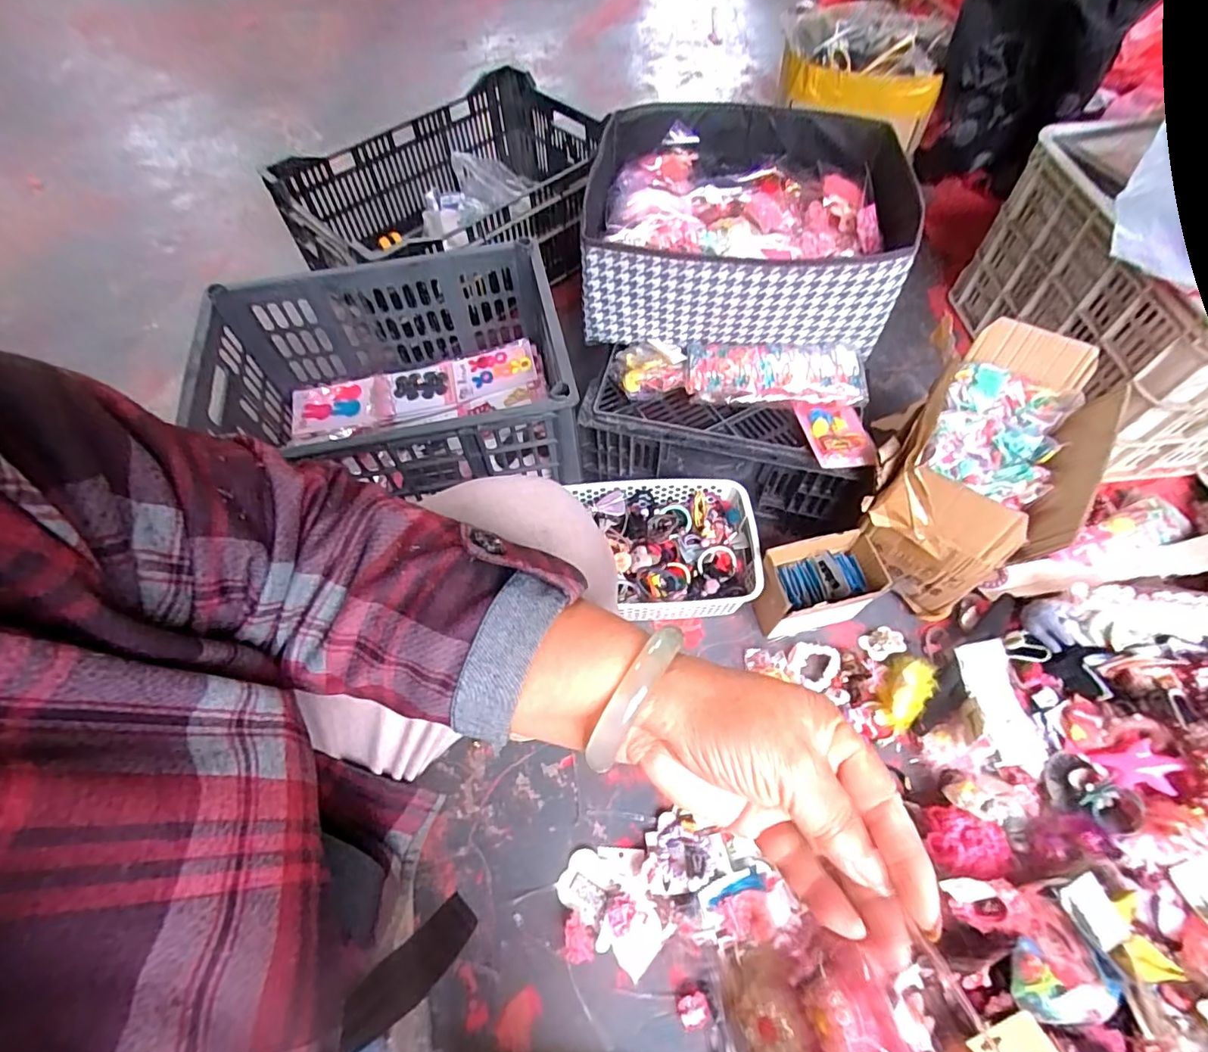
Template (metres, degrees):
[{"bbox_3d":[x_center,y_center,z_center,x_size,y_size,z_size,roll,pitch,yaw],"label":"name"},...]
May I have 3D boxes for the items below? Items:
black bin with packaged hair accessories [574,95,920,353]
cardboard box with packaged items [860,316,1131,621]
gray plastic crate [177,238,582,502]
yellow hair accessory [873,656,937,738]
[{"bbox_3d":[0.188,-0.418,0.767,0.388,0.151,0.345,7,61,5],"label":"black bin with packaged hair accessories"},{"bbox_3d":[0.487,-0.081,0.739,0.204,0.226,0.340,27,64,16],"label":"cardboard box with packaged items"},{"bbox_3d":[-0.297,-0.195,0.799,0.460,0.205,0.362,-15,61,-7],"label":"gray plastic crate"},{"bbox_3d":[0.394,0.217,0.714,0.052,0.047,0.102,31,66,18],"label":"yellow hair accessory"}]

